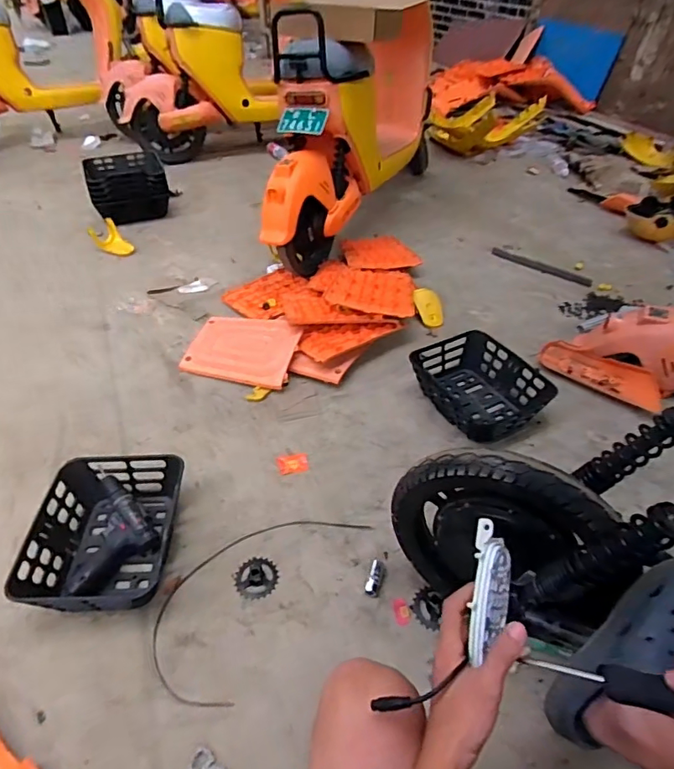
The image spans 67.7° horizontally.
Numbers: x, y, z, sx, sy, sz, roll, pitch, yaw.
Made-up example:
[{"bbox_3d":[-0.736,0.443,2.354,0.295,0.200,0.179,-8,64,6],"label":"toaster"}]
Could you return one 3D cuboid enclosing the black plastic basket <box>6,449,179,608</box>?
[{"bbox_3d":[-0.457,0.297,1.017,0.265,0.108,0.316,-1,43,-2],"label":"black plastic basket"}]

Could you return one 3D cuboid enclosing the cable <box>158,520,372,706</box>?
[{"bbox_3d":[-0.158,0.383,0.992,0.233,0.004,0.451,26,48,25],"label":"cable"}]

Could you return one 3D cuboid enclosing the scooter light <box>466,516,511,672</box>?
[{"bbox_3d":[0.148,0.191,0.476,0.036,0.024,0.116,7,70,7],"label":"scooter light"}]

